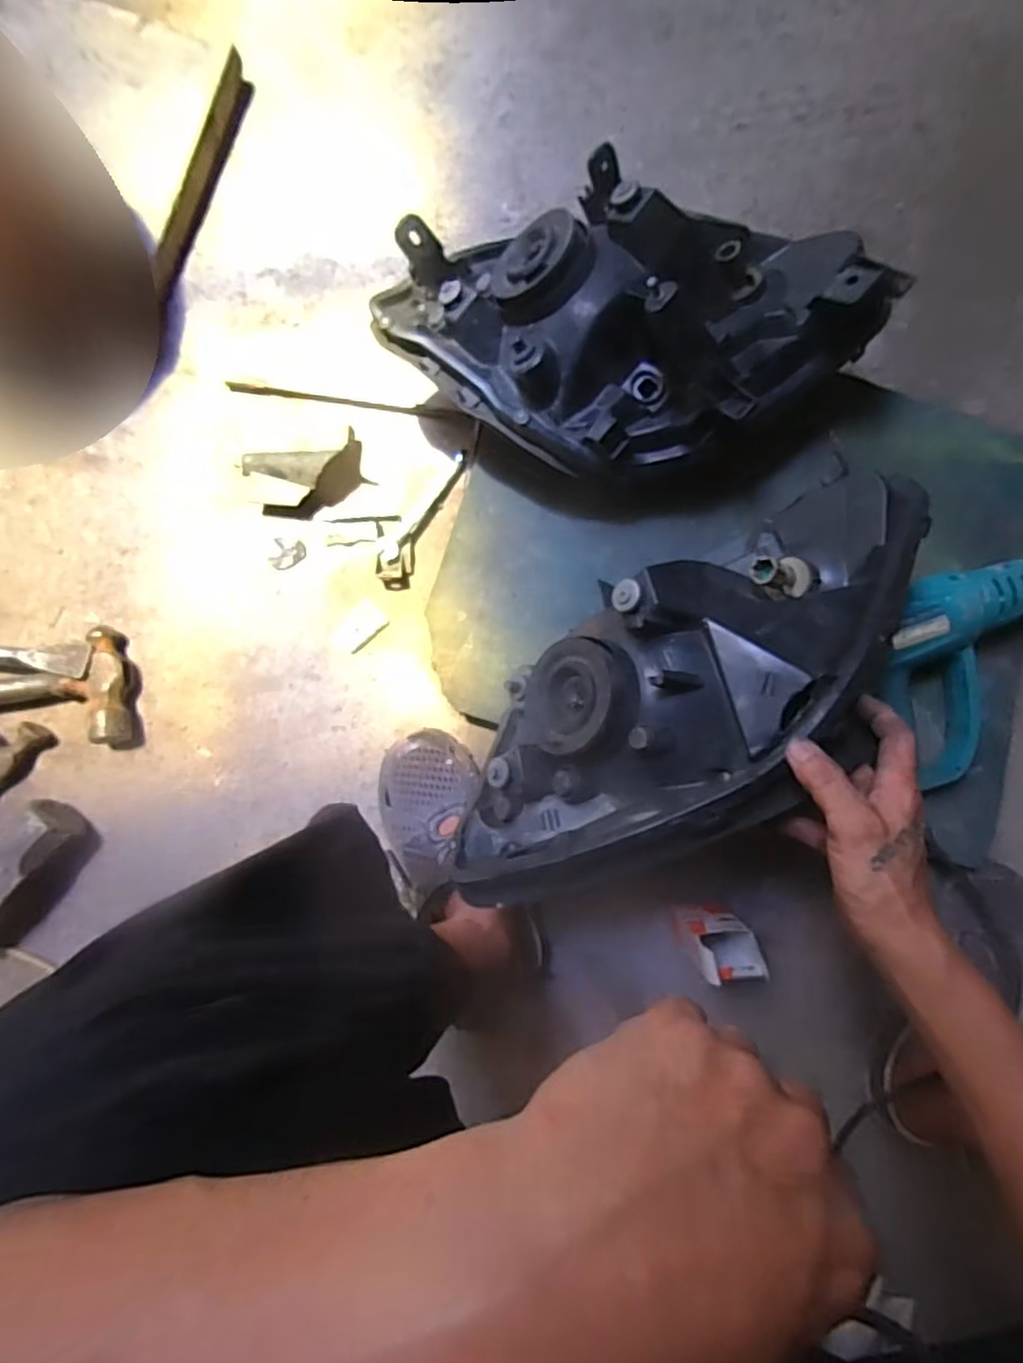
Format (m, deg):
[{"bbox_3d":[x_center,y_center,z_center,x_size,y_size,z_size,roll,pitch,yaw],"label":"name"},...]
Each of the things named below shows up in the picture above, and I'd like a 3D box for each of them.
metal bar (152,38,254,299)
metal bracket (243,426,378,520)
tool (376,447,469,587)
[{"bbox_3d":[-0.356,-0.583,0.739,0.014,0.044,0.293,16,85,3],"label":"metal bar"},{"bbox_3d":[-0.222,-0.223,0.698,0.123,0.043,0.071,-19,84,0],"label":"metal bracket"},{"bbox_3d":[-0.102,-0.181,0.705,0.044,0.020,0.169,24,86,4],"label":"tool"}]

